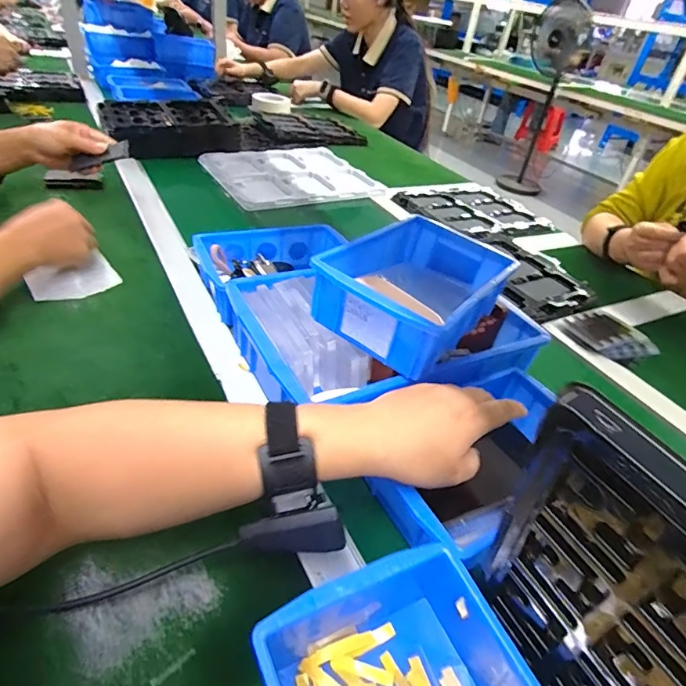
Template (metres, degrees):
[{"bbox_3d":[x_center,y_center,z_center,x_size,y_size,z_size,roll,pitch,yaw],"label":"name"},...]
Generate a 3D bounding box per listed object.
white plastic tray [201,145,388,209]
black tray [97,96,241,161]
[{"bbox_3d":[-0.116,-0.369,1.001,0.328,0.033,0.312,-10,43,-23],"label":"white plastic tray"},{"bbox_3d":[-0.396,-0.496,1.061,0.284,0.079,0.221,-10,43,-23],"label":"black tray"}]

